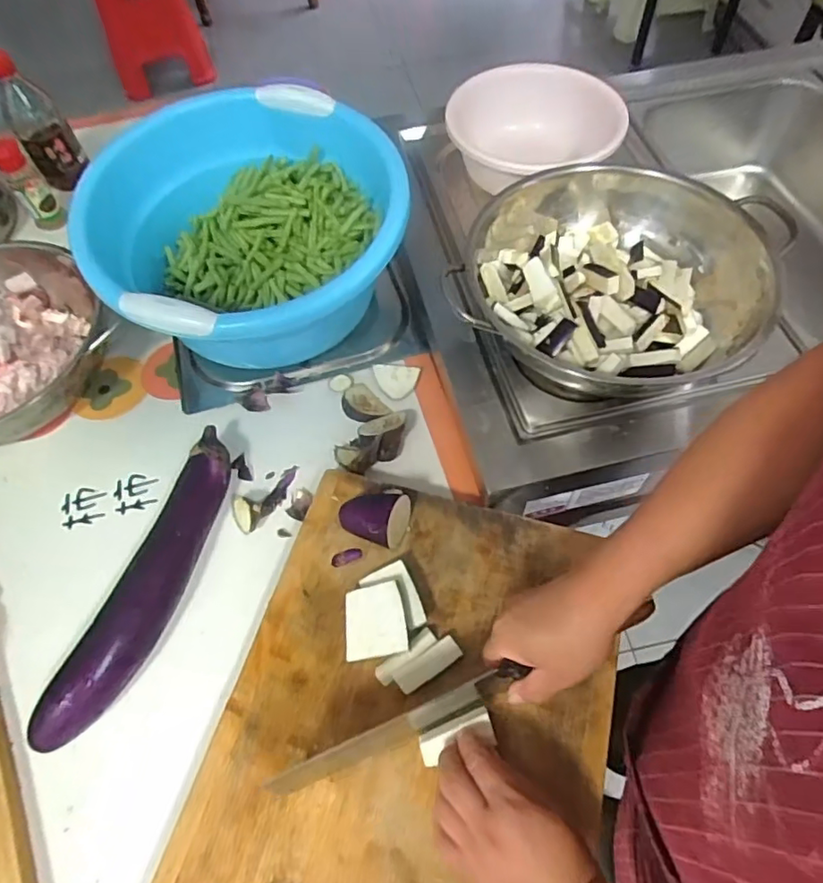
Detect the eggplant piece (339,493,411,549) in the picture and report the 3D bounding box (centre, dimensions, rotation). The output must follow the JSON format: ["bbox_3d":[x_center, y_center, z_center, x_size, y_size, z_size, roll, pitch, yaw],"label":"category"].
[{"bbox_3d":[-0.035,0.072,0.556,0.067,0.040,0.051,15,62,11],"label":"eggplant piece"}]

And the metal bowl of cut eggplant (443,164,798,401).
[{"bbox_3d":[0.218,-0.177,0.644,0.310,0.085,0.306,-1,60,2],"label":"metal bowl of cut eggplant"}]

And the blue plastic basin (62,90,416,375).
[{"bbox_3d":[-0.171,-0.234,0.668,0.323,0.184,0.314,-1,60,2],"label":"blue plastic basin"}]

